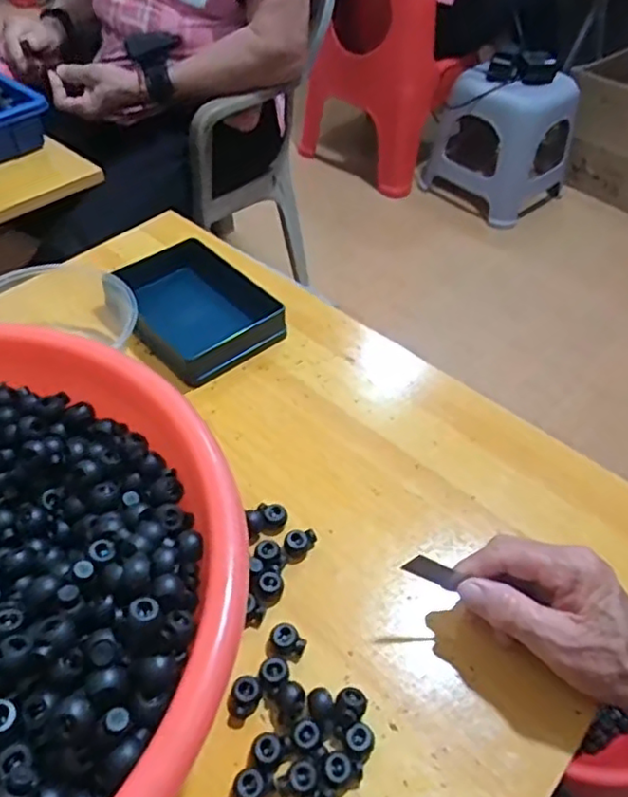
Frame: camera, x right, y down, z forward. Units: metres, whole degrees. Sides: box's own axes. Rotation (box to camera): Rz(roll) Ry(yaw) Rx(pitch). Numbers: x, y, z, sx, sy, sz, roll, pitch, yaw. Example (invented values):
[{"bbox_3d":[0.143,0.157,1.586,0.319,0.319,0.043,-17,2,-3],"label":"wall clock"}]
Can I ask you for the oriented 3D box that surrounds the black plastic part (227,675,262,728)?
[{"bbox_3d":[-0.041,0.175,0.365,0.018,0.011,0.026,19,51,14],"label":"black plastic part"}]

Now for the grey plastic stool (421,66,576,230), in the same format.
[{"bbox_3d":[0.491,-0.681,1.656,0.300,0.309,0.266,34,54,25],"label":"grey plastic stool"}]

